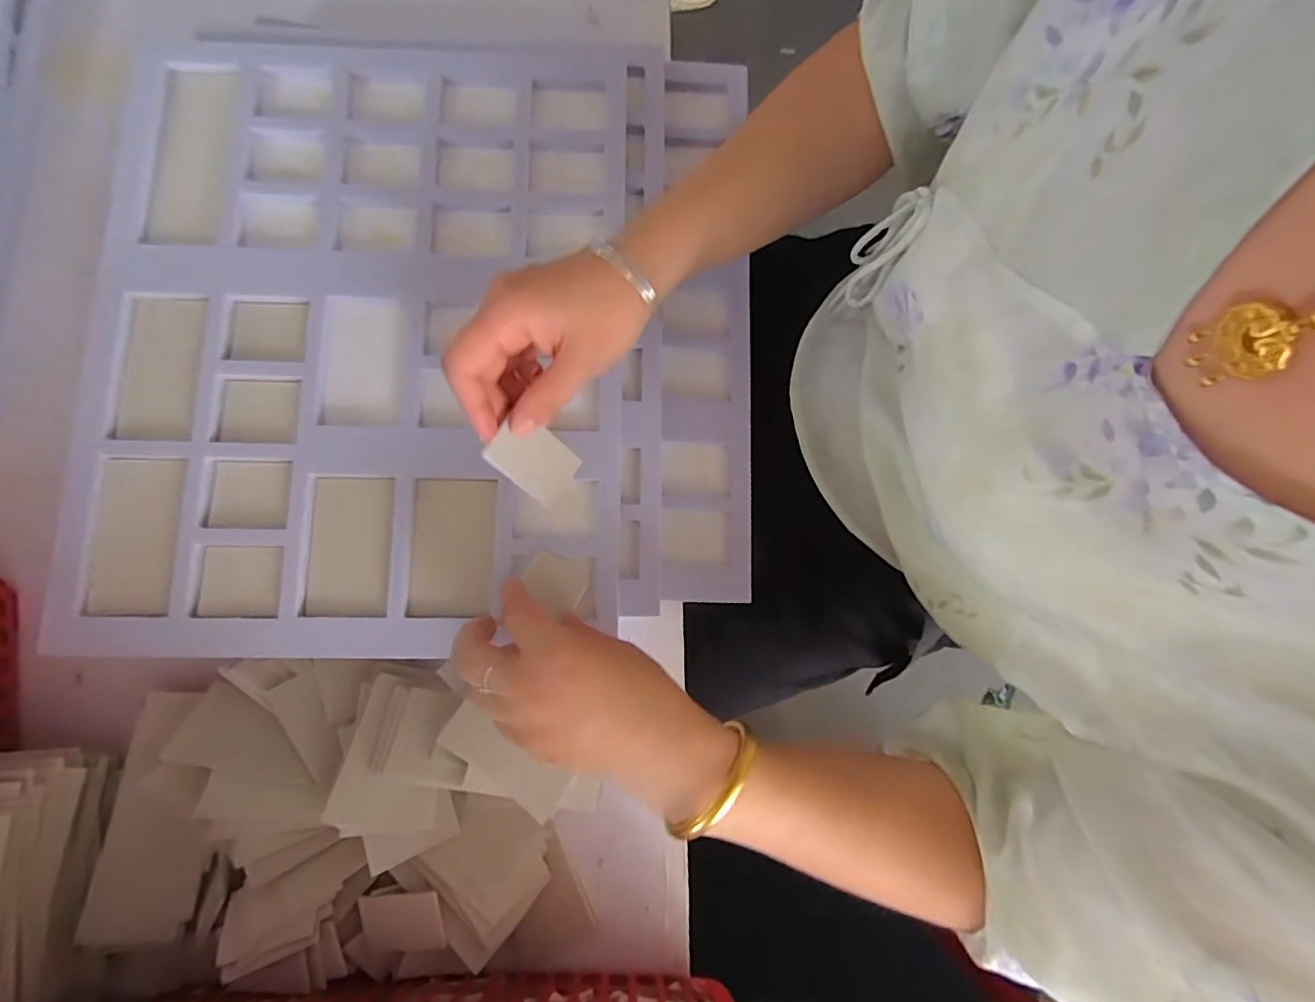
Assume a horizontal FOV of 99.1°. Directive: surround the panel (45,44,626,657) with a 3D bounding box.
[{"bbox_3d":[-0.203,-0.116,0.379,0.345,0.013,0.420,1,82,-3],"label":"panel"}]

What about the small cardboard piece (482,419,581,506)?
[{"bbox_3d":[-0.071,-0.025,0.325,0.051,0.004,0.038,44,62,-28],"label":"small cardboard piece"}]

